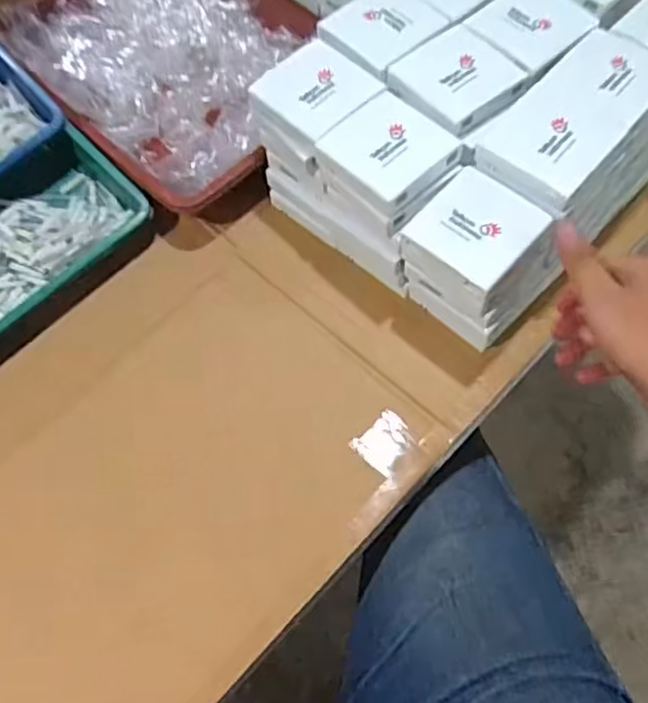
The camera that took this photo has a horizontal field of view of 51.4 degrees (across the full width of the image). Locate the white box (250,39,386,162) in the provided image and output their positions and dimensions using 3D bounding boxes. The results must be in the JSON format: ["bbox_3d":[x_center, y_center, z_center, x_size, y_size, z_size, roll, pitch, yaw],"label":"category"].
[{"bbox_3d":[-0.007,-0.217,0.576,0.088,0.028,0.085,-41,70,-17],"label":"white box"}]

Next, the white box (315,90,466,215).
[{"bbox_3d":[0.053,-0.162,0.540,0.085,0.016,0.086,-40,69,-16],"label":"white box"}]

